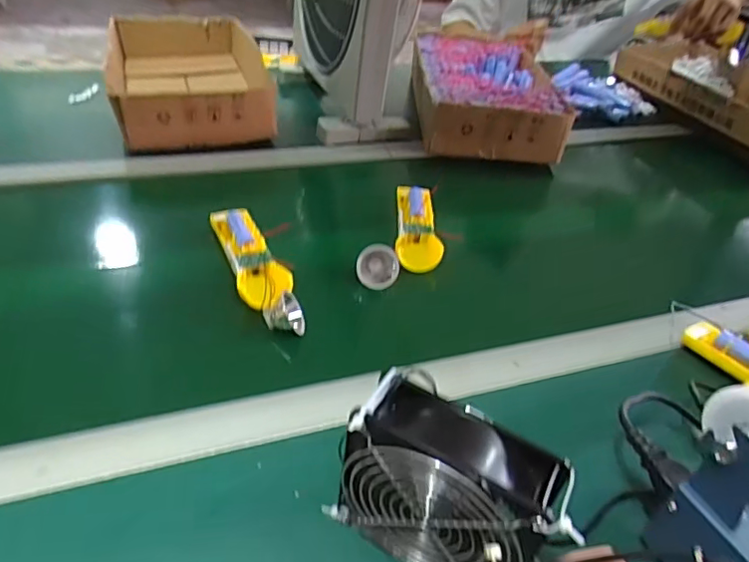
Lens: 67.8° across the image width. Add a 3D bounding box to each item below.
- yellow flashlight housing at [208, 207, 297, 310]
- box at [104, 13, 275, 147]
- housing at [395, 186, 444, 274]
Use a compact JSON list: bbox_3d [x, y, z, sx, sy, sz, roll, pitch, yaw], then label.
[{"bbox_3d":[-0.132,-0.029,0.599,0.051,0.023,0.169,-13,43,-21],"label":"yellow flashlight housing"},{"bbox_3d":[-0.305,-0.336,0.924,0.217,0.087,0.388,-7,41,-18],"label":"box"},{"bbox_3d":[0.054,-0.069,0.679,0.052,0.022,0.161,7,38,-1],"label":"housing"}]

